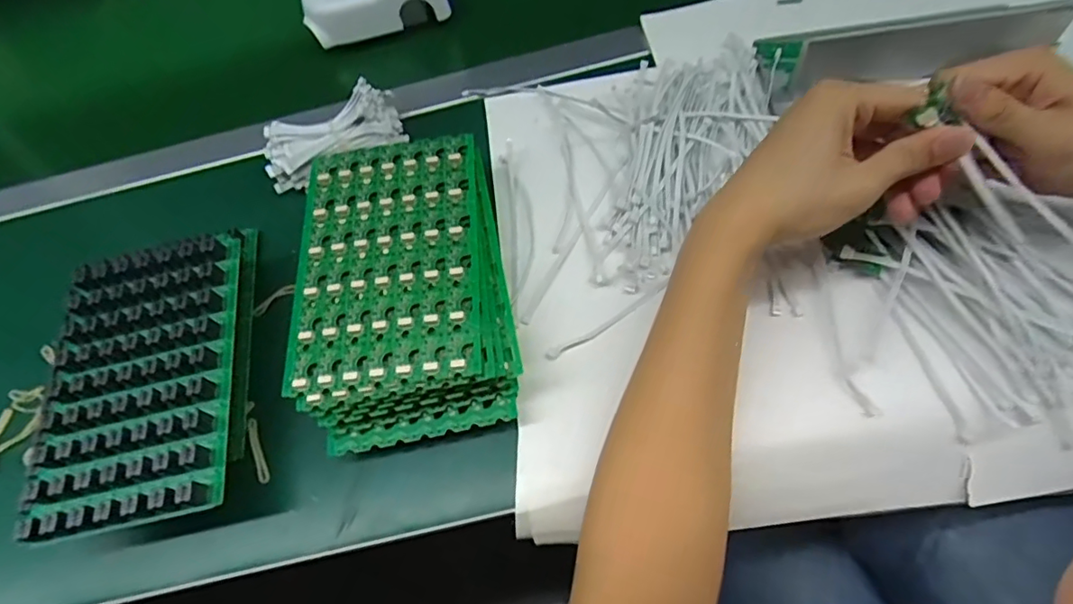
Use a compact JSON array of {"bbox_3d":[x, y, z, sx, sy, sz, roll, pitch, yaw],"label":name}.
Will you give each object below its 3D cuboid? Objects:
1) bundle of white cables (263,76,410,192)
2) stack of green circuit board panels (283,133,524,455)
[{"bbox_3d":[-0.170,-0.140,0.472,0.117,0.044,0.050,-27,61,-5],"label":"bundle of white cables"},{"bbox_3d":[-0.091,-0.016,0.386,0.137,0.058,0.209,-11,61,3],"label":"stack of green circuit board panels"}]

